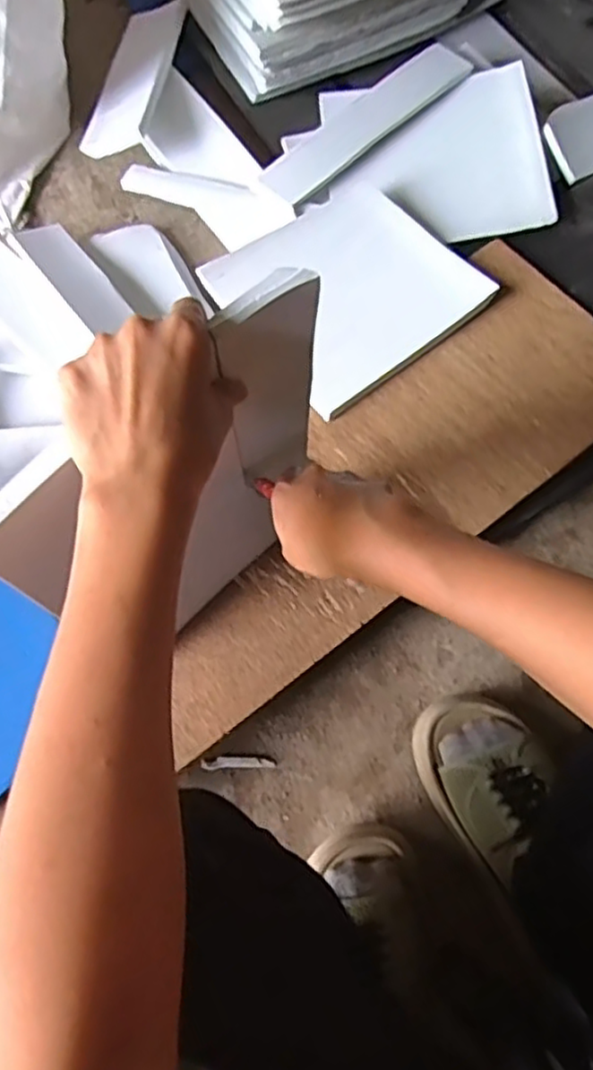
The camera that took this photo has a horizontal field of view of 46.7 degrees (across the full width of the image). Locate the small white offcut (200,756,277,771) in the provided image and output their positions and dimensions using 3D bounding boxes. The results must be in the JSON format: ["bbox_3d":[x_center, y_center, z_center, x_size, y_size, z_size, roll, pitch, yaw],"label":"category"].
[{"bbox_3d":[-0.053,0.206,0.622,0.065,0.005,0.011,-2,71,-1],"label":"small white offcut"}]

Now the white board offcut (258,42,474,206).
[{"bbox_3d":[0.075,-0.461,0.764,0.278,0.015,0.068,-42,74,-11],"label":"white board offcut"}]

